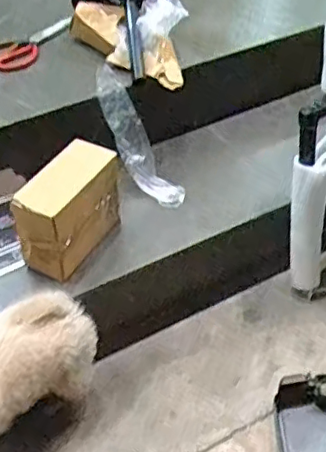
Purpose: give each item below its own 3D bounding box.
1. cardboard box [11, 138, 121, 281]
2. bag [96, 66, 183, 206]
[{"bbox_3d":[-0.153,-0.031,1.003,0.079,0.155,0.187,20,51,23],"label":"cardboard box"},{"bbox_3d":[-0.049,-0.160,1.125,0.078,0.281,0.047,-31,12,-22],"label":"bag"}]

